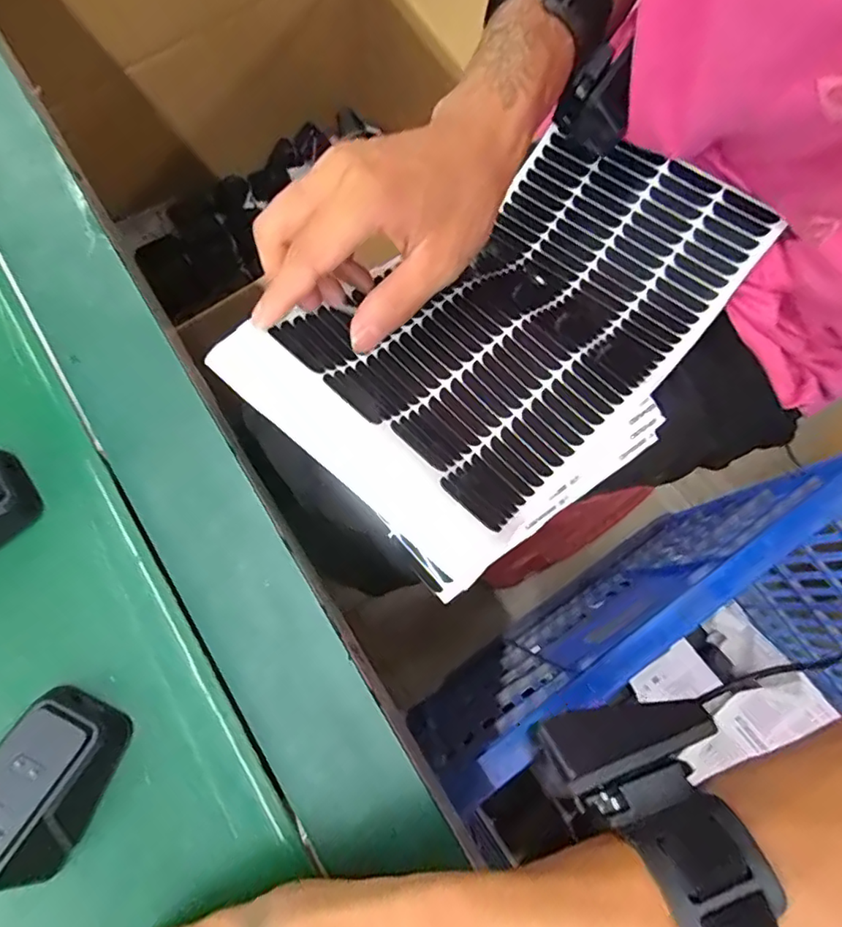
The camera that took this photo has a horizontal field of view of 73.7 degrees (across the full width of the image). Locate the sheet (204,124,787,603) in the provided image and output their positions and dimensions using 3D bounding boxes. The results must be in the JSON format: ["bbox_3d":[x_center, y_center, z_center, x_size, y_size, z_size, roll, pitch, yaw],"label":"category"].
[{"bbox_3d":[0.066,-0.080,0.333,0.296,0.077,0.178,-41,81,-10],"label":"sheet"}]

